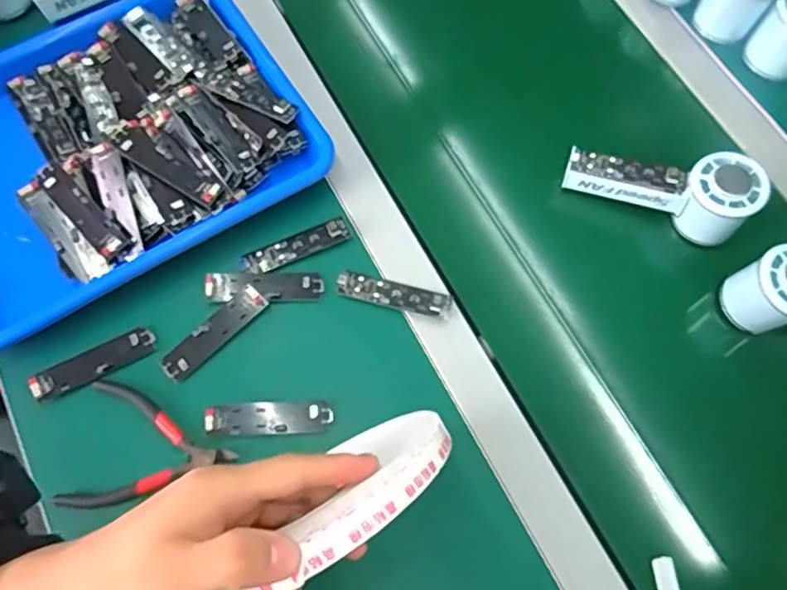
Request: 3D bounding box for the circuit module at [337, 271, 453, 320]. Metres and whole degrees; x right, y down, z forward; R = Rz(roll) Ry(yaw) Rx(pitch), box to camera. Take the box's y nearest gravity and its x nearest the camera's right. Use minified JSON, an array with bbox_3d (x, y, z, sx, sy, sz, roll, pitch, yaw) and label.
[{"bbox_3d":[0.001,0.000,0.510,0.092,0.008,0.023,13,69,6],"label":"circuit module"}]

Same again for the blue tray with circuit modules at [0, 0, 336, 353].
[{"bbox_3d":[-0.248,-0.120,0.531,0.342,0.044,0.245,-32,71,-11],"label":"blue tray with circuit modules"}]

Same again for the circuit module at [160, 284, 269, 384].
[{"bbox_3d":[-0.139,0.029,0.490,0.091,0.009,0.024,-42,73,-14],"label":"circuit module"}]

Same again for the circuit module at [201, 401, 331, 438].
[{"bbox_3d":[-0.093,0.093,0.473,0.091,0.007,0.025,-3,80,-9],"label":"circuit module"}]

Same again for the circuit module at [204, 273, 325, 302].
[{"bbox_3d":[-0.104,-0.008,0.507,0.091,0.008,0.023,-1,68,1],"label":"circuit module"}]

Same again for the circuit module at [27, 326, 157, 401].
[{"bbox_3d":[-0.228,0.051,0.480,0.091,0.011,0.025,-29,71,-10],"label":"circuit module"}]

